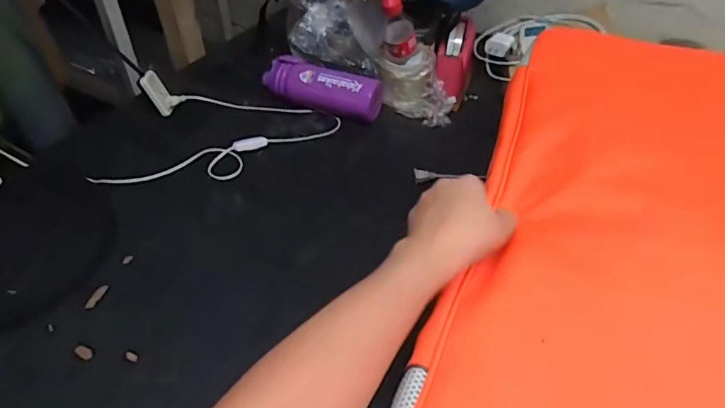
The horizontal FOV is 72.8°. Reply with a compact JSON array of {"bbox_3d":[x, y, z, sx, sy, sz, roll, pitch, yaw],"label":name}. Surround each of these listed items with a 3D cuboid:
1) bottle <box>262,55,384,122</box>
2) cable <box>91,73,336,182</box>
[{"bbox_3d":[-0.075,-0.219,0.928,0.236,0.067,0.064,16,45,17],"label":"bottle"},{"bbox_3d":[-0.234,-0.121,0.851,0.388,0.064,0.245,5,48,-7],"label":"cable"}]

